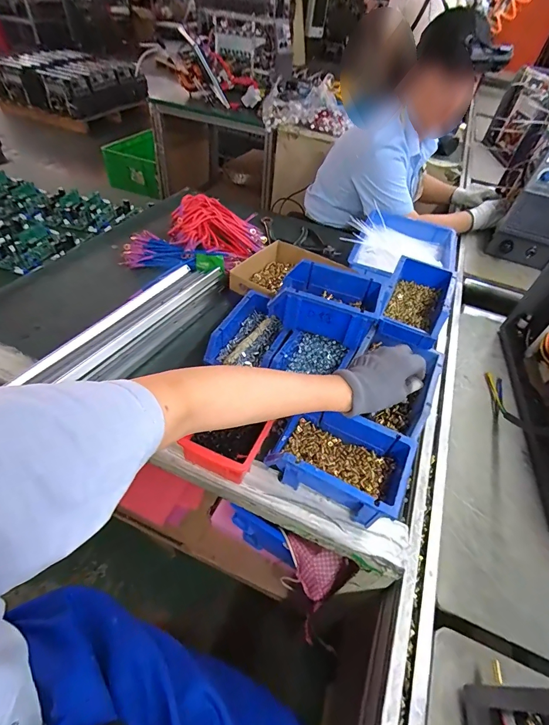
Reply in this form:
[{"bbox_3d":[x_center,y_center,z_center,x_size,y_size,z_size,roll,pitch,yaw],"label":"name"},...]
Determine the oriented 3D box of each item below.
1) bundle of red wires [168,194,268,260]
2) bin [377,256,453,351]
[{"bbox_3d":[-0.126,-0.296,0.797,0.219,0.094,0.170,0,48,-7],"label":"bundle of red wires"},{"bbox_3d":[0.233,-0.106,0.592,0.099,0.060,0.165,22,49,13],"label":"bin"}]

